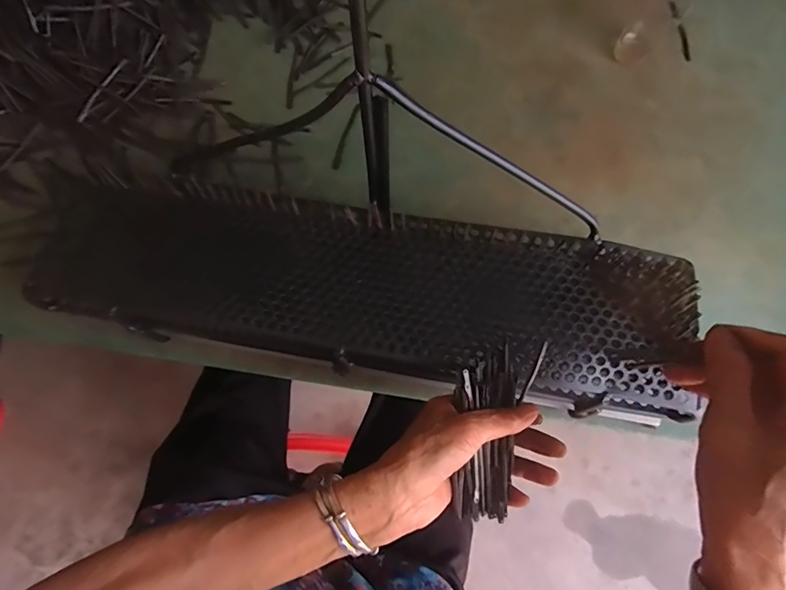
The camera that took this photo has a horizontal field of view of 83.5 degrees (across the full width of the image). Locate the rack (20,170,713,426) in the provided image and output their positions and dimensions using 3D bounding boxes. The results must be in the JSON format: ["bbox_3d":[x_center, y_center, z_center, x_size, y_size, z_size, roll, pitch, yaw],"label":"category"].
[{"bbox_3d":[-0.040,-0.005,0.417,0.596,0.060,0.152,8,75,6],"label":"rack"}]

